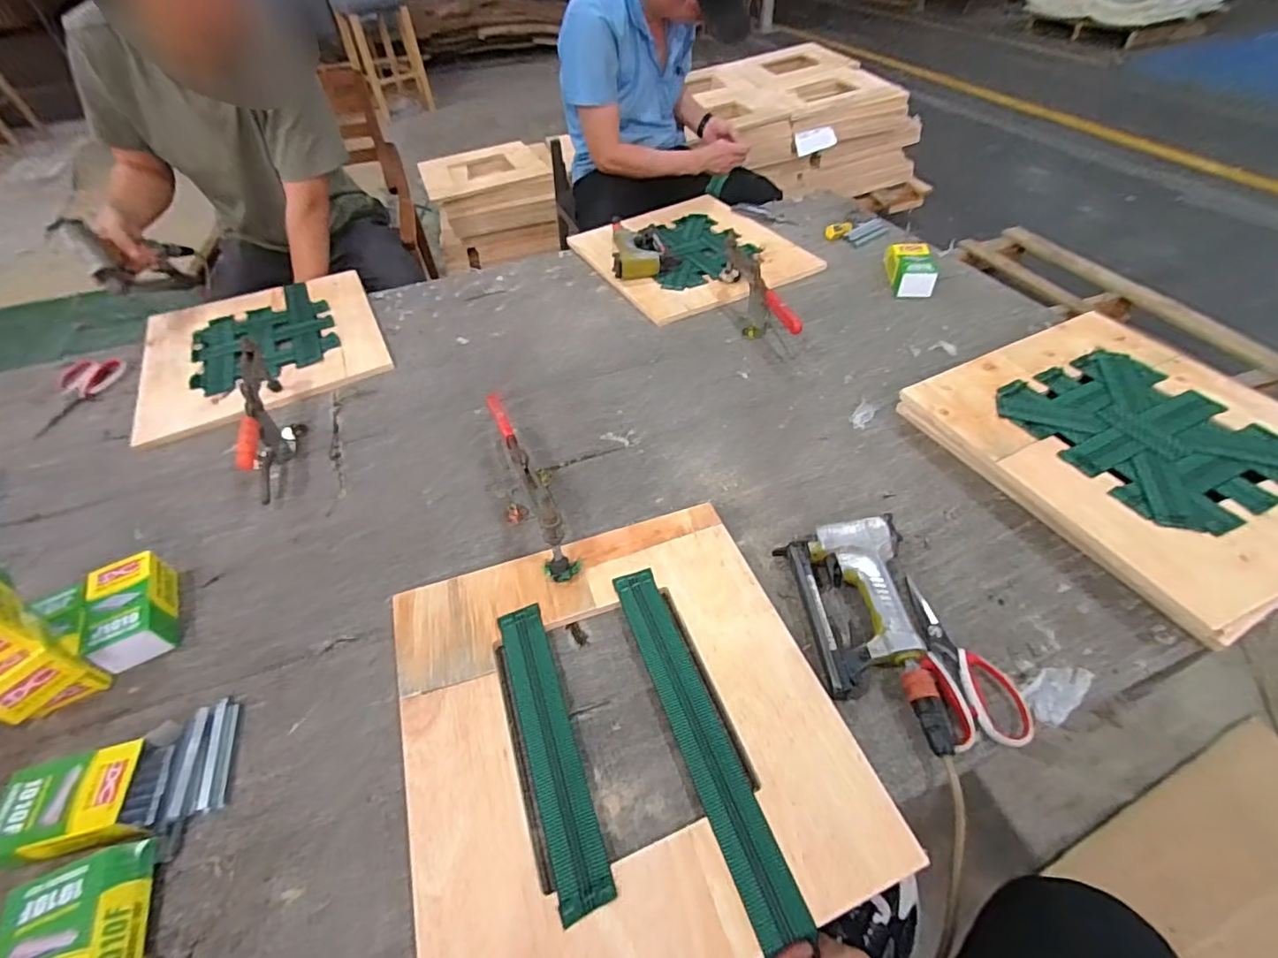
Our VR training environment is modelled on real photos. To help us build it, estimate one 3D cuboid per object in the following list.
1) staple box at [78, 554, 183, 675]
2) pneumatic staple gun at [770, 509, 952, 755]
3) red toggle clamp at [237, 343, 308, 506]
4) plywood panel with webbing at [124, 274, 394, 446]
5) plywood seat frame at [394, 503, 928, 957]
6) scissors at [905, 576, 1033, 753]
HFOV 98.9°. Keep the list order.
[{"bbox_3d":[-0.583,0.147,0.628,0.066,0.051,0.133,-22,50,-17],"label":"staple box"},{"bbox_3d":[0.248,0.152,0.576,0.128,0.042,0.246,-8,47,-5],"label":"pneumatic staple gun"},{"bbox_3d":[-0.568,-0.105,0.832,0.053,0.114,0.279,-18,49,-13],"label":"red toggle clamp"},{"bbox_3d":[-0.708,-0.256,1.036,0.399,0.033,0.405,-23,50,-18],"label":"plywood panel with webbing"},{"bbox_3d":[-0.021,0.235,0.542,0.399,0.012,0.424,-17,49,-12],"label":"plywood seat frame"},{"bbox_3d":[0.327,0.182,0.569,0.074,0.015,0.181,-7,47,-4],"label":"scissors"}]

